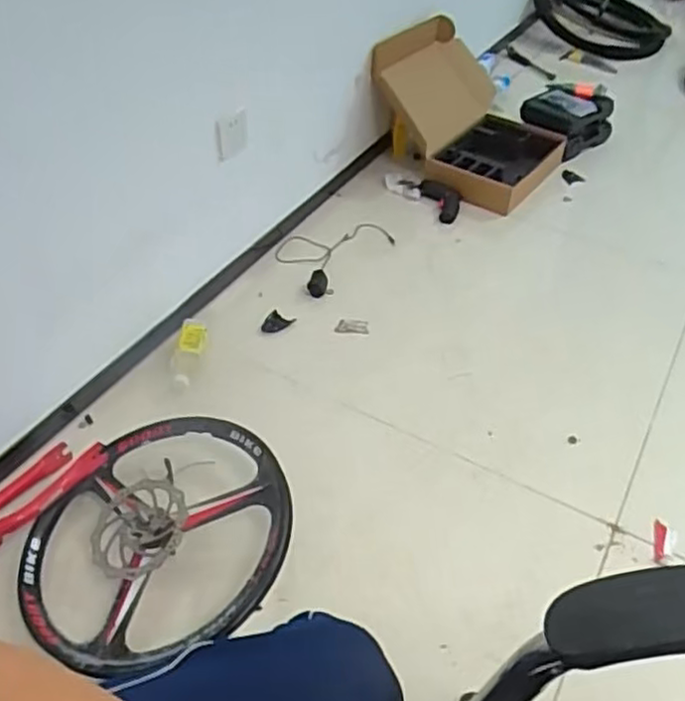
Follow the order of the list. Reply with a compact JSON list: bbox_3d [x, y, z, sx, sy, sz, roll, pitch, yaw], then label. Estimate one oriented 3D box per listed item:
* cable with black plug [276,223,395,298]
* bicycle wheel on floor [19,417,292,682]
[{"bbox_3d":[-0.025,-0.238,1.717,0.203,0.049,0.321,29,51,29],"label":"cable with black plug"},{"bbox_3d":[-0.262,0.265,1.050,0.374,0.092,0.390,16,46,14],"label":"bicycle wheel on floor"}]

